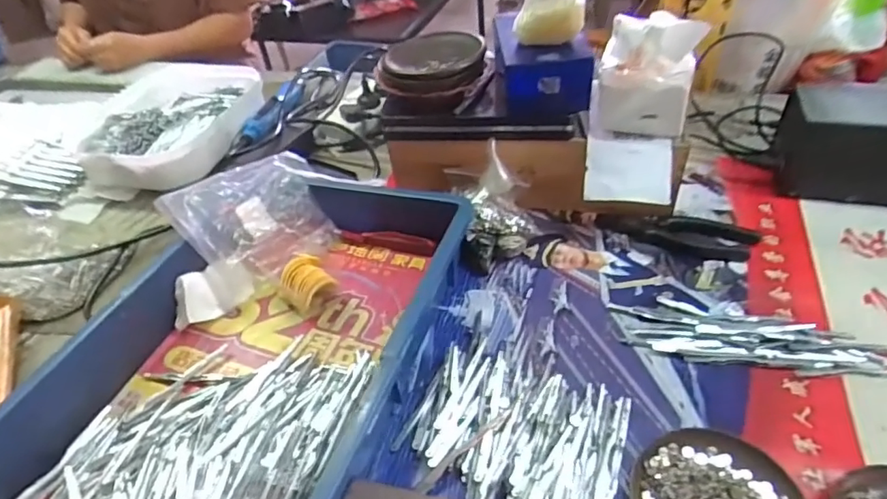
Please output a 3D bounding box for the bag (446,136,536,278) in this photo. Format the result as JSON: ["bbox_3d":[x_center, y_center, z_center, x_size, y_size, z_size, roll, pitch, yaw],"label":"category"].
[{"bbox_3d":[0.054,-0.045,0.600,0.090,0.101,0.116,-4,42,3],"label":"bag"}]

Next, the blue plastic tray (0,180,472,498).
[{"bbox_3d":[-0.163,0.086,0.484,0.283,0.077,0.435,9,45,17],"label":"blue plastic tray"}]

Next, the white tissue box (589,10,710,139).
[{"bbox_3d":[0.220,-0.197,0.585,0.097,0.111,0.118,11,45,19],"label":"white tissue box"}]

